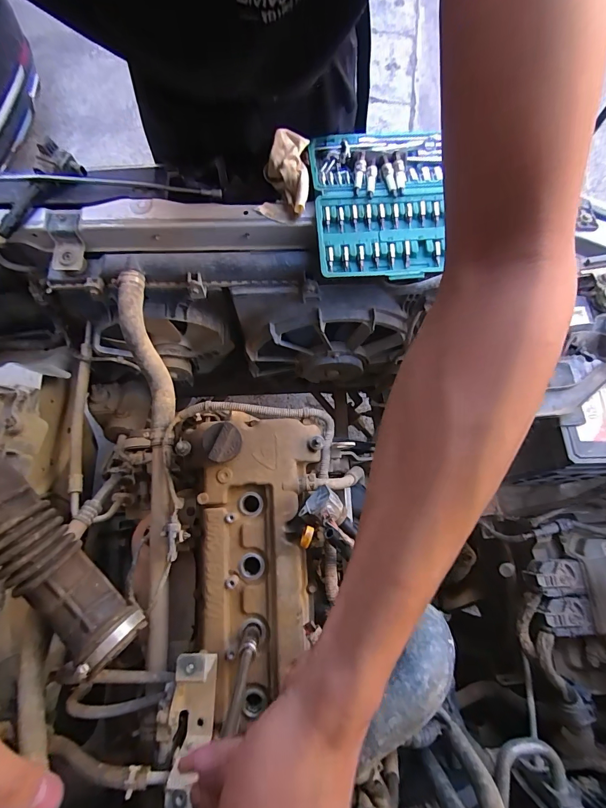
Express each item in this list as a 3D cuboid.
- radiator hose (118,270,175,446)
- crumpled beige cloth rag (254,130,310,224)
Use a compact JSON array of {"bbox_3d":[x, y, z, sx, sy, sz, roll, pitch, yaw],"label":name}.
[{"bbox_3d":[-0.236,-0.068,0.570,0.039,0.060,0.258,-11,104,-6],"label":"radiator hose"},{"bbox_3d":[-0.026,-0.343,0.554,0.072,0.051,0.127,4,70,-1],"label":"crumpled beige cloth rag"}]

